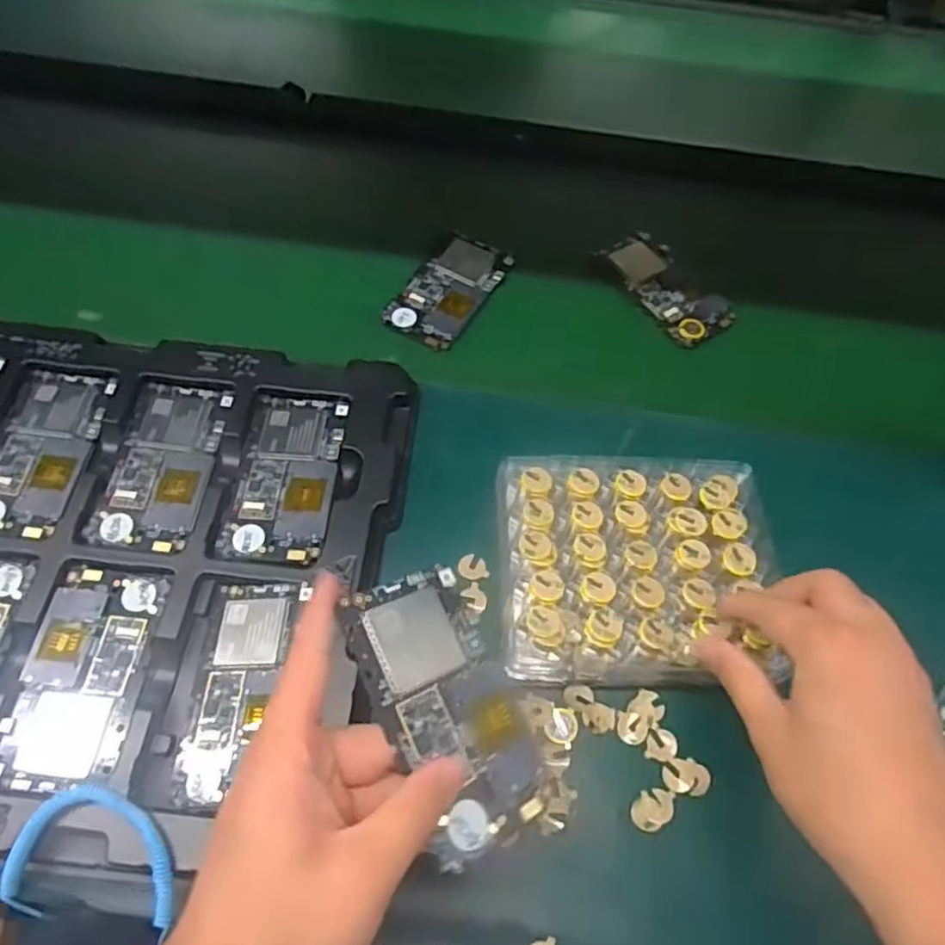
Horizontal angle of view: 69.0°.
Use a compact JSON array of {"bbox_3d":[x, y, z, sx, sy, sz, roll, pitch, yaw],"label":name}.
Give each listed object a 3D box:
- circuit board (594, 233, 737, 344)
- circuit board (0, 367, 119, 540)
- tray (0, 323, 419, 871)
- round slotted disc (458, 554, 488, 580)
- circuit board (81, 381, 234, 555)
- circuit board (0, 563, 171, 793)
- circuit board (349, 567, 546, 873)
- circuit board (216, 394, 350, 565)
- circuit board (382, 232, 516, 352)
[{"bbox_3d":[0.167,-0.163,0.591,0.060,0.016,0.123,-22,64,-17],"label":"circuit board"},{"bbox_3d":[-0.289,-0.016,0.461,0.062,0.007,0.119,8,59,0],"label":"circuit board"},{"bbox_3d":[-0.332,0.037,0.424,0.536,0.023,0.314,7,60,0],"label":"tray"},{"bbox_3d":[0.000,0.061,0.450,0.018,0.004,0.018,2,60,-3],"label":"round slotted disc"},{"bbox_3d":[-0.207,-0.006,0.461,0.066,0.008,0.121,8,59,-1],"label":"circuit board"},{"bbox_3d":[-0.223,0.114,0.394,0.065,0.005,0.125,6,59,-2],"label":"circuit board"},{"bbox_3d":[-0.010,0.108,0.321,0.067,0.005,0.120,-14,72,-33],"label":"circuit board"},{"bbox_3d":[-0.123,0.001,0.459,0.065,0.009,0.123,6,59,-2],"label":"circuit board"},{"bbox_3d":[-0.019,-0.154,0.573,0.063,0.011,0.117,33,72,9],"label":"circuit board"}]

